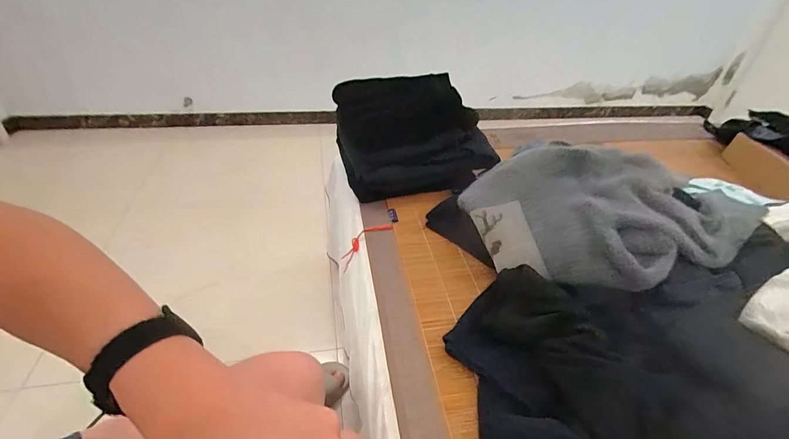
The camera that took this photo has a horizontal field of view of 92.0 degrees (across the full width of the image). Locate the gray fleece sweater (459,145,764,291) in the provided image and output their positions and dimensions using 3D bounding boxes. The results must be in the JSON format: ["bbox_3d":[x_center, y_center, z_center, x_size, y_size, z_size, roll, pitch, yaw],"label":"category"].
[{"bbox_3d":[0.435,-0.034,0.746,0.540,0.110,0.345,-9,40,-17],"label":"gray fleece sweater"}]

